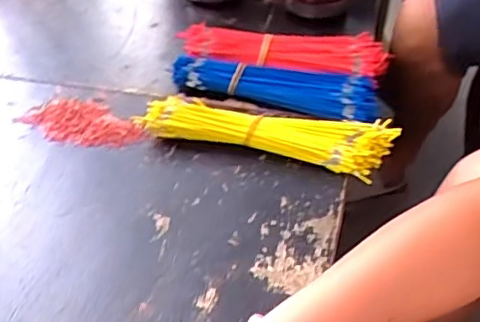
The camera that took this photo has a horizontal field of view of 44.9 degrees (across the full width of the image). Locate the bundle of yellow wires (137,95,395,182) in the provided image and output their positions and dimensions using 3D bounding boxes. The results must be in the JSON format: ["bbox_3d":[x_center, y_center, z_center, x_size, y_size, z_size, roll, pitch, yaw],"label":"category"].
[{"bbox_3d":[0.026,-0.031,0.634,0.274,0.037,0.068,12,42,15],"label":"bundle of yellow wires"}]

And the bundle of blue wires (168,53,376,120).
[{"bbox_3d":[0.040,-0.096,0.696,0.245,0.024,0.069,13,42,16],"label":"bundle of blue wires"}]

